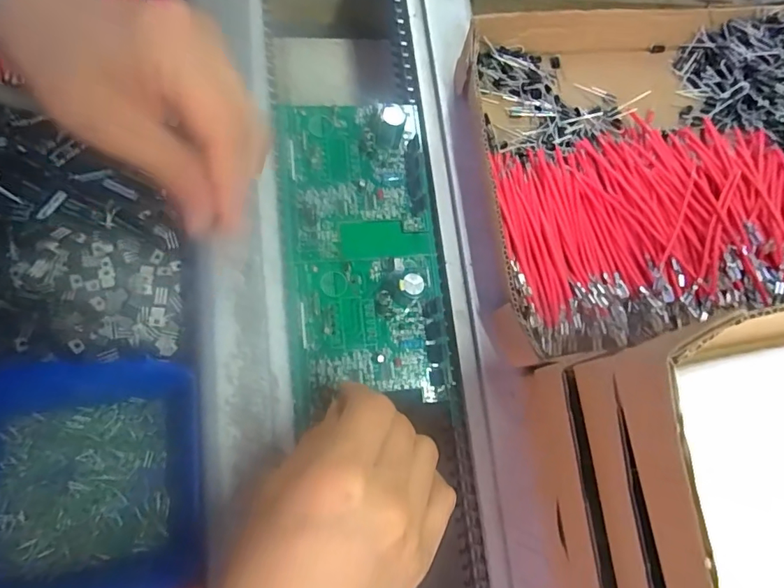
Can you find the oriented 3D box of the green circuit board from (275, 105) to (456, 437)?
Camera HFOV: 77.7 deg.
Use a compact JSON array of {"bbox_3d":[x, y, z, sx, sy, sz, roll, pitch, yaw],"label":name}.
[{"bbox_3d":[-0.020,-0.029,0.312,0.095,0.029,0.203,-6,74,-4],"label":"green circuit board"}]

